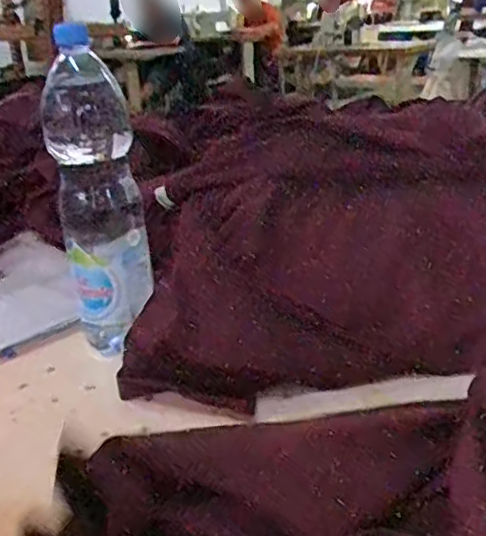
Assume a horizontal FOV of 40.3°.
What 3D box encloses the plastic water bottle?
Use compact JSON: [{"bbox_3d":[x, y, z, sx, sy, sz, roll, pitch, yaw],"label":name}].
[{"bbox_3d":[-0.147,-0.063,0.686,0.086,0.322,0.069,-8,24,-10],"label":"plastic water bottle"}]

